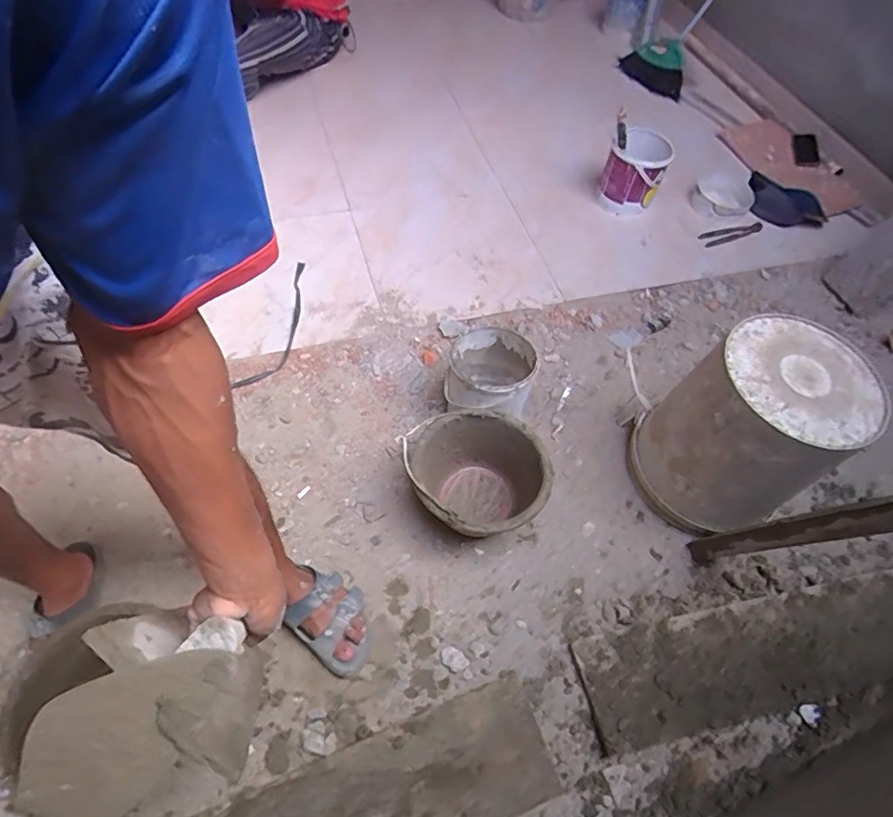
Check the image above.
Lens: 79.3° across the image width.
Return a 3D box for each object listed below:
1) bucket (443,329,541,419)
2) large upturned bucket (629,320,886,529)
[{"bbox_3d":[0.089,-0.050,1.180,0.182,0.193,0.217,21,58,12],"label":"bucket"},{"bbox_3d":[0.551,0.041,1.019,0.291,0.360,0.287,-31,63,-22],"label":"large upturned bucket"}]

